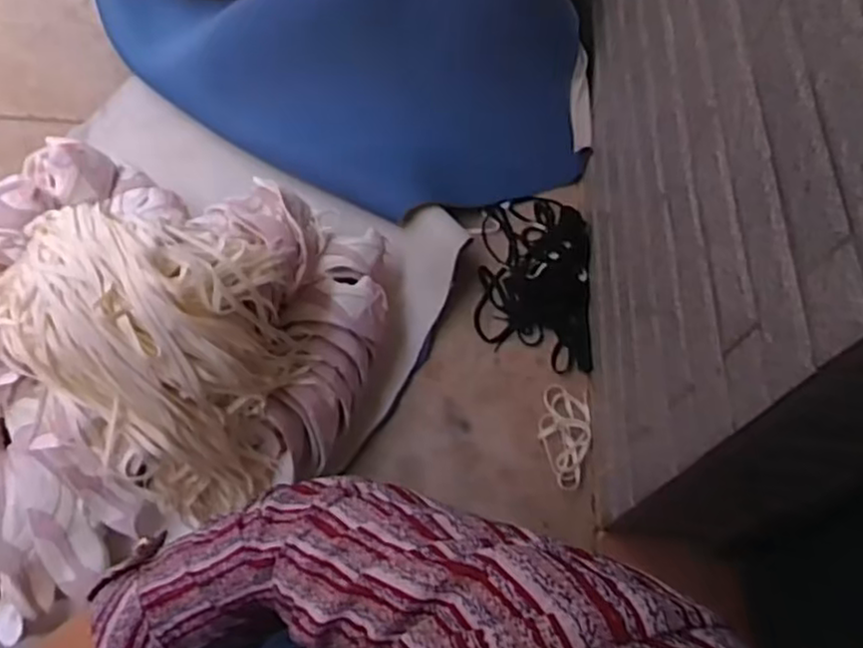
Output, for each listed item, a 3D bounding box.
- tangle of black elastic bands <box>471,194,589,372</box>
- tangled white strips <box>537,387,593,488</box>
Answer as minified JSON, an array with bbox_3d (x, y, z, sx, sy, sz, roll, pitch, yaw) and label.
[{"bbox_3d":[0.171,-0.089,1.139,0.173,0.062,0.332,4,62,2],"label":"tangle of black elastic bands"},{"bbox_3d":[0.194,0.163,1.020,0.074,0.013,0.153,13,62,6],"label":"tangled white strips"}]

